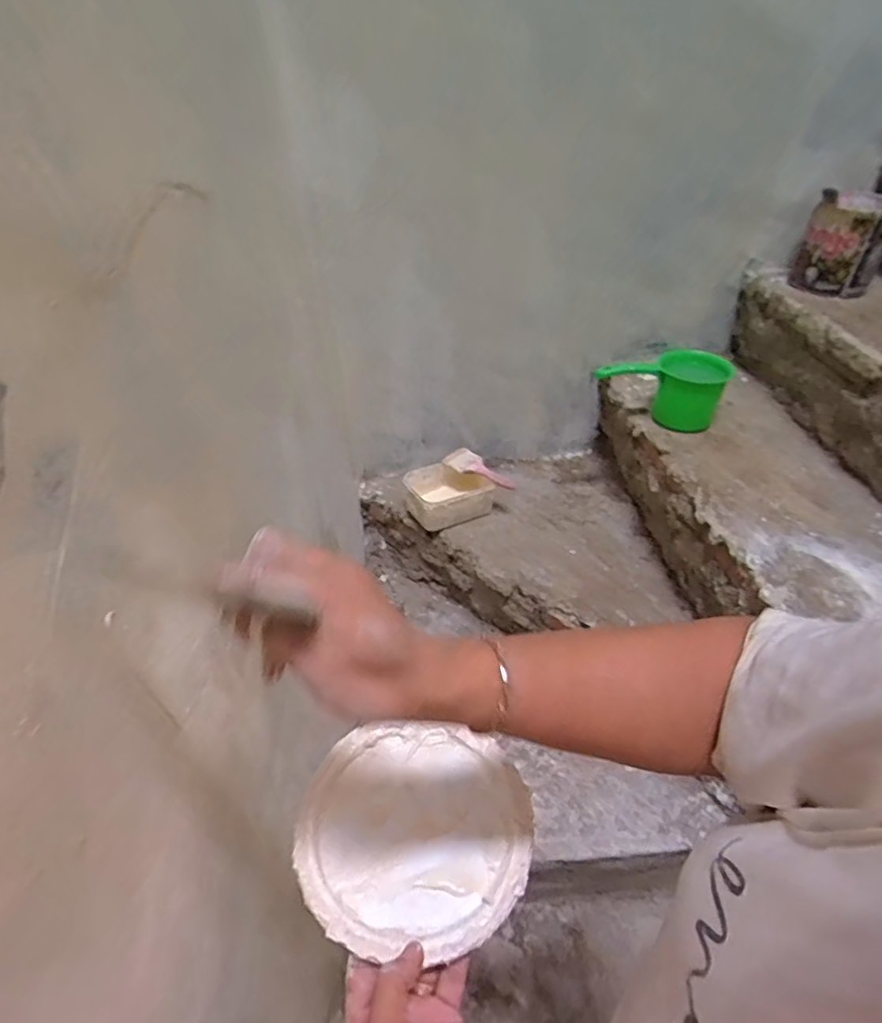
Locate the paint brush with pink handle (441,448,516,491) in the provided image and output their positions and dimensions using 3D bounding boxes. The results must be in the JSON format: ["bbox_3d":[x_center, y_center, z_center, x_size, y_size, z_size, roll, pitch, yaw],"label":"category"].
[{"bbox_3d":[0.089,-0.096,1.343,0.169,0.036,0.062,29,49,14],"label":"paint brush with pink handle"}]

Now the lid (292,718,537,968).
[{"bbox_3d":[-0.018,0.238,0.453,0.170,0.022,0.161,-2,41,1],"label":"lid"}]

